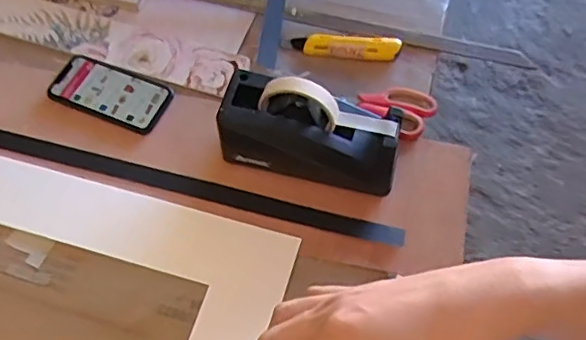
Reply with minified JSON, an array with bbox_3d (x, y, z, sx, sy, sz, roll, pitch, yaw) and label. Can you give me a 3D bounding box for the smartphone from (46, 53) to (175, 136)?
[{"bbox_3d":[-0.234,-0.099,0.772,0.148,0.012,0.080,20,61,10],"label":"smartphone"}]

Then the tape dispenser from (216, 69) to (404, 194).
[{"bbox_3d":[0.019,-0.044,0.680,0.197,0.116,0.073,13,60,6],"label":"tape dispenser"}]

